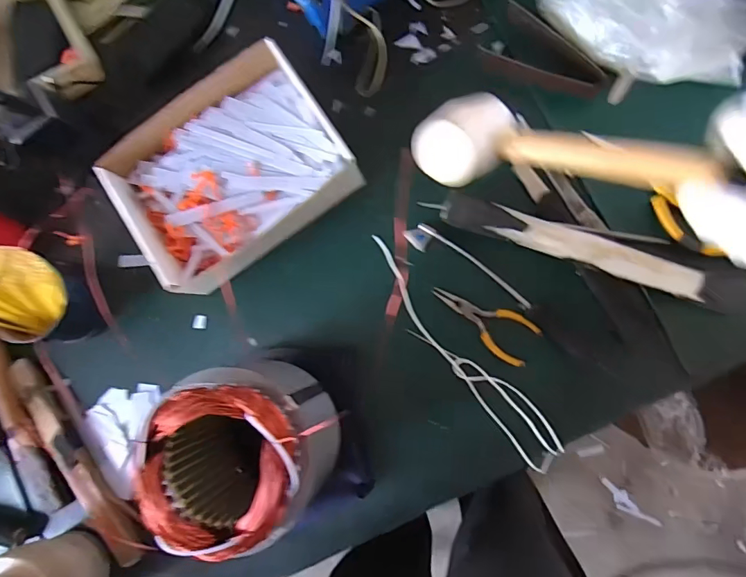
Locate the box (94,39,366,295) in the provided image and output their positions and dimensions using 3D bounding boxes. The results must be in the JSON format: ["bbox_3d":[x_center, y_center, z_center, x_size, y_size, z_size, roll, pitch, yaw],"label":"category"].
[{"bbox_3d":[-0.154,-0.130,0.532,0.248,0.065,0.192,-35,83,5],"label":"box"}]

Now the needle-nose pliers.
[{"bbox_3d":[0.123,0.033,0.520,0.121,0.017,0.050,34,92,8],"label":"needle-nose pliers"}]

